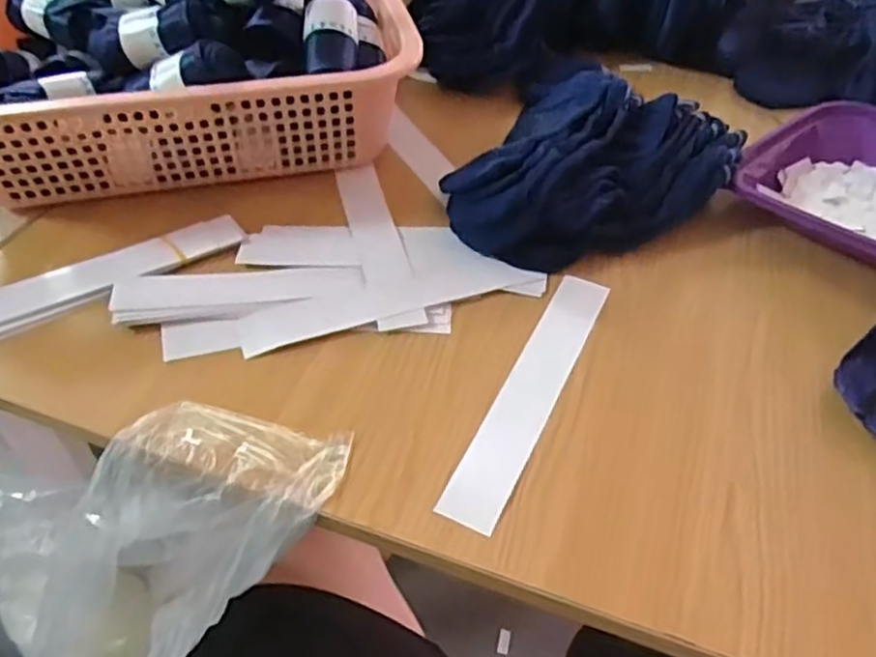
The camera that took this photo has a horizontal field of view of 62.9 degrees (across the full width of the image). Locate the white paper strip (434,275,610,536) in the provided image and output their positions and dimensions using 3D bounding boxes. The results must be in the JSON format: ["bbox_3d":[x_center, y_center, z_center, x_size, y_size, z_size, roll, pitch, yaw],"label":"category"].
[{"bbox_3d":[0.061,0.039,0.463,0.037,0.004,0.212,21,51,16],"label":"white paper strip"}]

